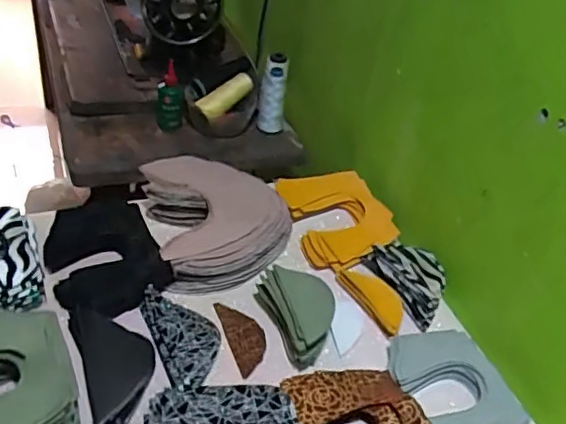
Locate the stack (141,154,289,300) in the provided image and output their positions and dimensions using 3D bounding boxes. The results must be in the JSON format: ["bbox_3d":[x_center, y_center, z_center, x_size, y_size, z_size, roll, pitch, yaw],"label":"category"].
[{"bbox_3d":[-0.080,0.009,0.797,0.182,0.067,0.182,-6,41,-19],"label":"stack"}]

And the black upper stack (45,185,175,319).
[{"bbox_3d":[-0.224,0.053,0.748,0.133,0.042,0.170,-14,44,-27],"label":"black upper stack"}]

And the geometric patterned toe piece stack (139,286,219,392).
[{"bbox_3d":[-0.109,0.141,0.673,0.070,0.026,0.143,-11,43,-25],"label":"geometric patterned toe piece stack"}]

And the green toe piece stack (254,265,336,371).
[{"bbox_3d":[0.019,0.113,0.703,0.062,0.052,0.127,-9,42,-23],"label":"green toe piece stack"}]

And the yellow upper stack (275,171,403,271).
[{"bbox_3d":[0.078,0.004,0.860,0.136,0.033,0.174,-7,42,-21],"label":"yellow upper stack"}]

